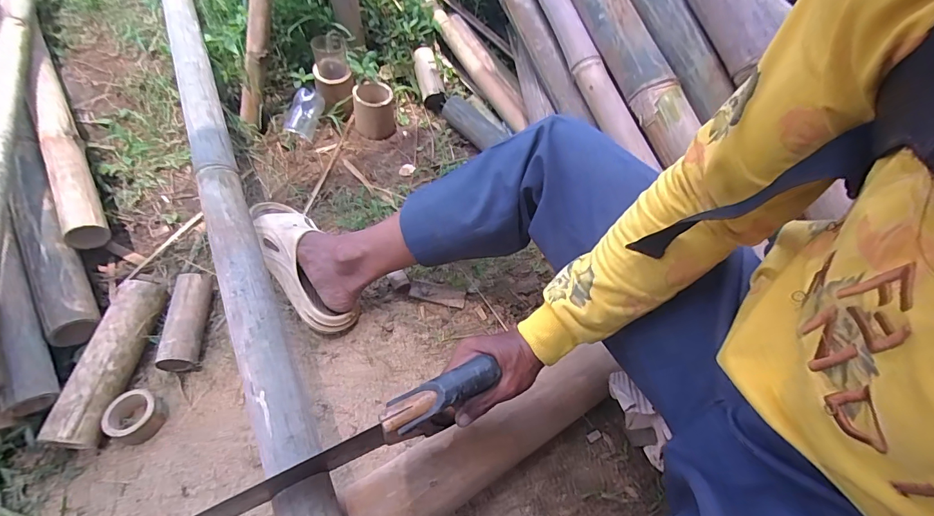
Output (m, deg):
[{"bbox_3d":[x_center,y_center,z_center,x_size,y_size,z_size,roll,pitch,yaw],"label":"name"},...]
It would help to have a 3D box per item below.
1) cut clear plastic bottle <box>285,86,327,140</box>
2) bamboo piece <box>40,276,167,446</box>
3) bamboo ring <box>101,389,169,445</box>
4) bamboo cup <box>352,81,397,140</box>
[{"bbox_3d":[-0.360,-0.311,0.916,0.066,0.077,0.093,15,59,6],"label":"cut clear plastic bottle"},{"bbox_3d":[-0.528,0.143,0.635,0.066,0.067,0.265,1,58,-3],"label":"bamboo piece"},{"bbox_3d":[-0.469,0.223,0.593,0.064,0.041,0.064,1,58,-2],"label":"bamboo ring"},{"bbox_3d":[-0.206,-0.327,0.937,0.087,0.102,0.072,-3,58,-5],"label":"bamboo cup"}]

